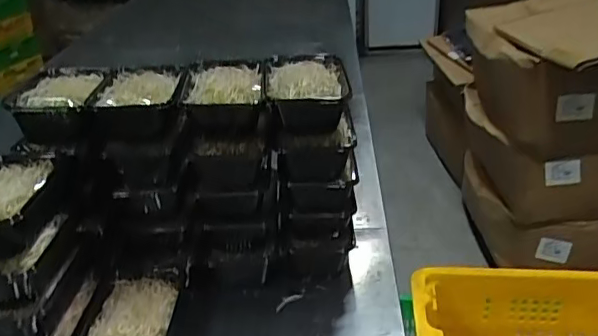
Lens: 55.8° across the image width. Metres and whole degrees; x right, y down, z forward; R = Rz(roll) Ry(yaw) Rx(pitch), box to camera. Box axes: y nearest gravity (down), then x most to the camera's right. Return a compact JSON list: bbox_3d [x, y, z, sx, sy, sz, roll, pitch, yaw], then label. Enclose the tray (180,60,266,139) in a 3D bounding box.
[{"bbox_3d":[-0.105,-0.099,0.818,0.111,0.062,0.155,-5,29,-3],"label":"tray"}]

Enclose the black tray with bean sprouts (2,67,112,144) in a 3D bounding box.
[{"bbox_3d":[-0.344,-0.097,0.838,0.130,0.060,0.166,-1,29,3],"label":"black tray with bean sprouts"}]

